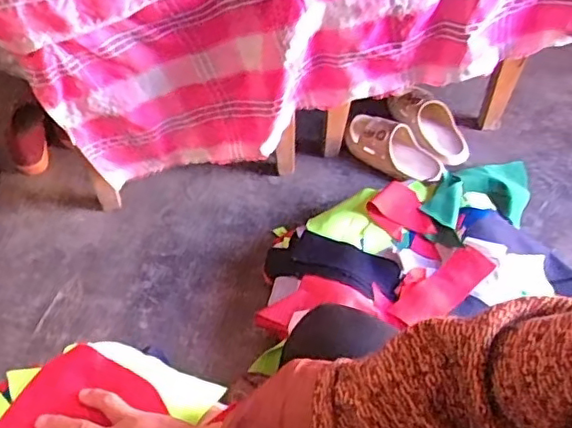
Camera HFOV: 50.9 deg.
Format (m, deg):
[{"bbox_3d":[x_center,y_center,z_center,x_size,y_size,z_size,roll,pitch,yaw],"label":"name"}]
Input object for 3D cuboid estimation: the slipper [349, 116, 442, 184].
[{"bbox_3d":[0.220,-0.134,1.226,0.215,0.095,0.101,40,64,23],"label":"slipper"}]

